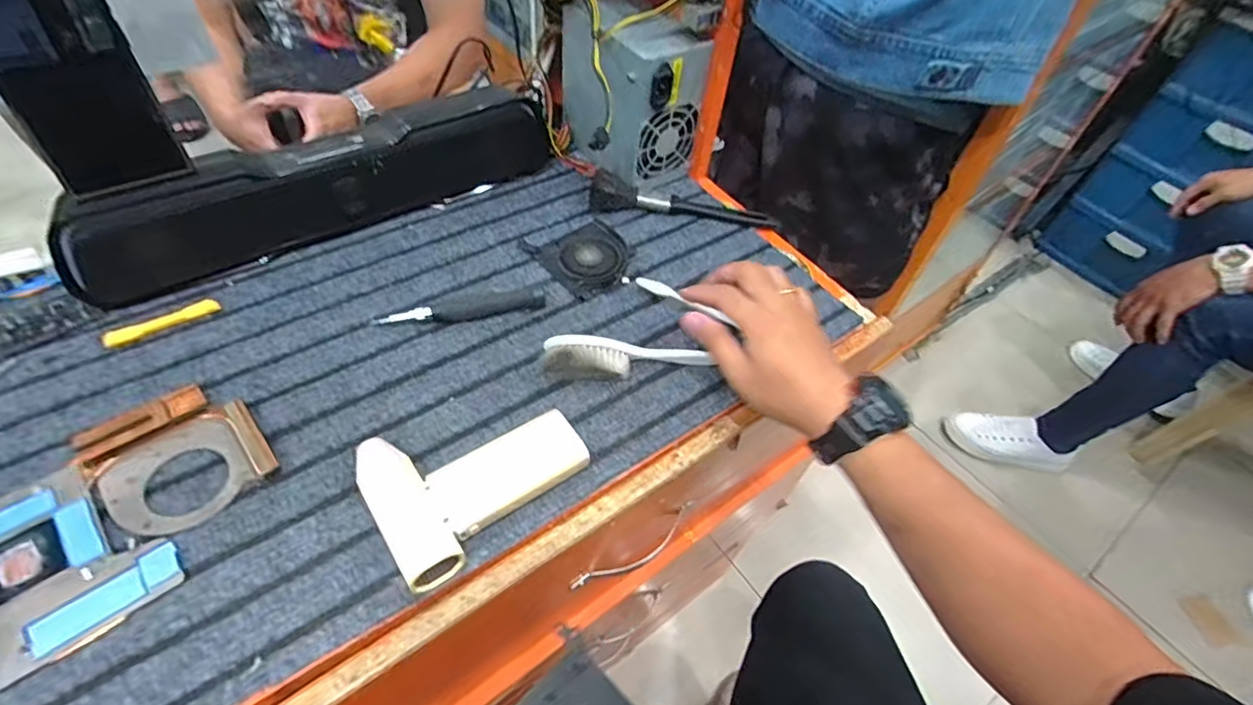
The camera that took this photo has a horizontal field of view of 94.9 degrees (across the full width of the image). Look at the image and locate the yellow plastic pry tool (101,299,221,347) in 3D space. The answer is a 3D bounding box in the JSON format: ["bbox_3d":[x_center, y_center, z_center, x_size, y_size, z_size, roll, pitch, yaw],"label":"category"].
[{"bbox_3d":[-0.380,-0.026,0.472,0.081,0.004,0.015,-30,60,-26],"label":"yellow plastic pry tool"}]

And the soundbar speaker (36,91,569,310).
[{"bbox_3d":[-0.268,-0.165,0.539,0.434,0.089,0.087,-28,59,-25],"label":"soundbar speaker"}]

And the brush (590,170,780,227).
[{"bbox_3d":[0.062,-0.162,0.614,0.198,0.027,0.038,5,51,-2],"label":"brush"}]

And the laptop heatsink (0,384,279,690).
[{"bbox_3d":[-0.391,0.143,0.330,0.342,0.014,0.137,-33,61,-28],"label":"laptop heatsink"}]

